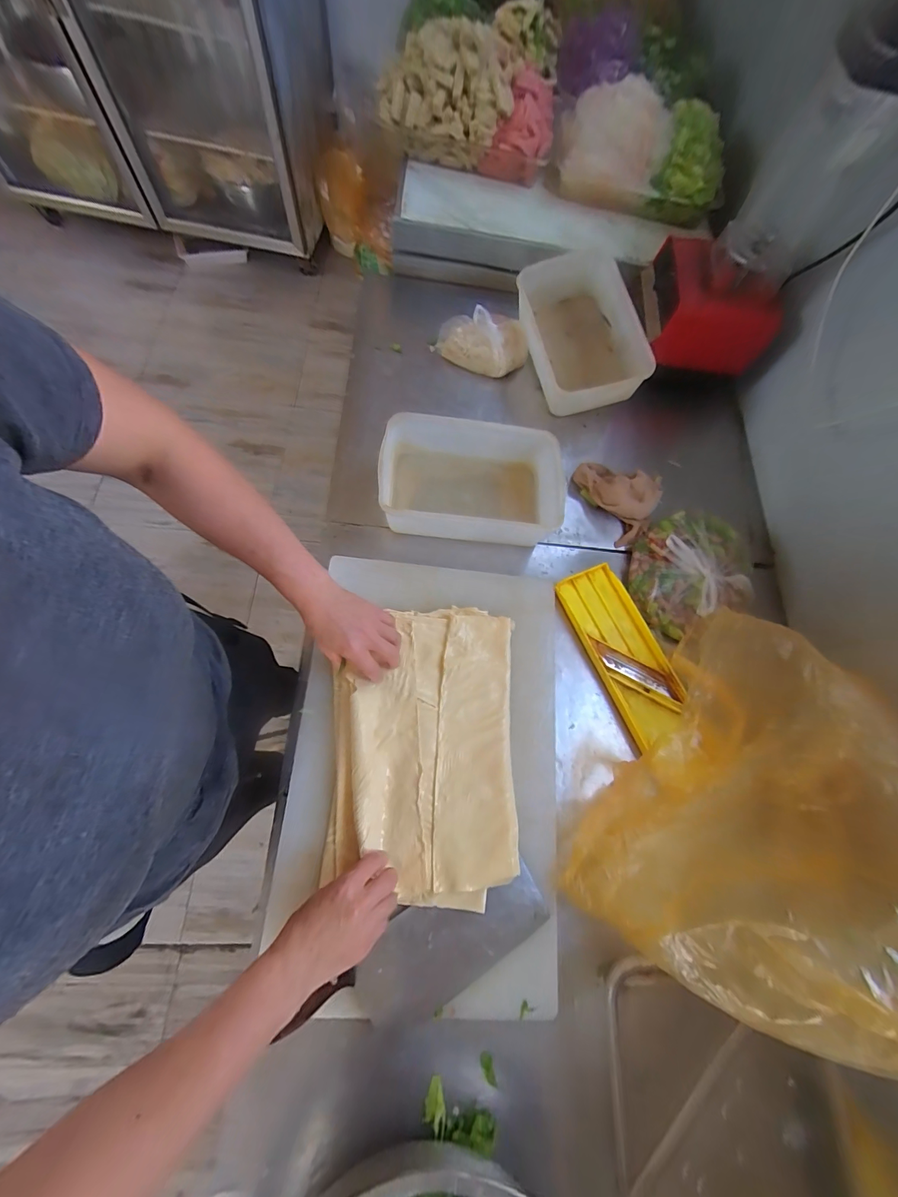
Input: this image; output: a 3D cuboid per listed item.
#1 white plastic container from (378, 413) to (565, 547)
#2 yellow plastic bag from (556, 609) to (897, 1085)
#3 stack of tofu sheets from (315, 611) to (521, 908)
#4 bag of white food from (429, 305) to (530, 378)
[{"bbox_3d":[0.035,-0.189,0.643,0.284,0.094,0.181,7,71,-5],"label":"white plastic container"},{"bbox_3d":[0.376,0.239,0.465,0.270,0.238,0.420,32,70,4],"label":"yellow plastic bag"},{"bbox_3d":[-0.031,0.183,0.520,0.233,0.042,0.351,1,69,-1],"label":"stack of tofu sheets"},{"bbox_3d":[0.065,-0.500,0.779,0.178,0.083,0.107,14,70,-2],"label":"bag of white food"}]

